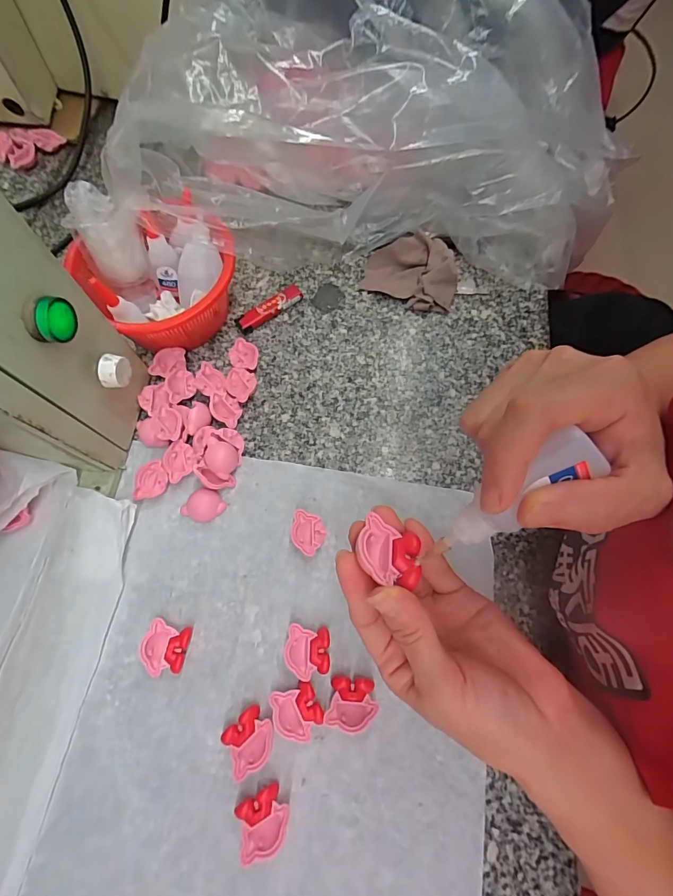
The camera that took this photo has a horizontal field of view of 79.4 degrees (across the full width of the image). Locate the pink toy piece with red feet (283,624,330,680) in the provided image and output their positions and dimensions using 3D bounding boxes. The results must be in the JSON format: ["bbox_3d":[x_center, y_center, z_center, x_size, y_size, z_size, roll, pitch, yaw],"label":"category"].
[{"bbox_3d":[-0.022,0.154,0.308,0.033,0.015,0.035,1,69,0],"label":"pink toy piece with red feet"}]

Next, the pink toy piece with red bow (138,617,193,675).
[{"bbox_3d":[-0.131,0.153,0.310,0.034,0.015,0.036,9,70,4],"label":"pink toy piece with red bow"}]

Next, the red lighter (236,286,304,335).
[{"bbox_3d":[-0.070,-0.146,0.423,0.076,0.012,0.019,-36,73,-12],"label":"red lighter"}]

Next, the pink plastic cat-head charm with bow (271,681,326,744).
[{"bbox_3d":[-0.028,0.191,0.294,0.033,0.017,0.035,-18,70,-7],"label":"pink plastic cat-head charm with bow"}]

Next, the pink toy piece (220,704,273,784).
[{"bbox_3d":[-0.061,0.208,0.288,0.033,0.017,0.036,43,75,14],"label":"pink toy piece"}]

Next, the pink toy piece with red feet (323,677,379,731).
[{"bbox_3d":[0.011,0.185,0.296,0.036,0.018,0.032,3,69,1],"label":"pink toy piece with red feet"}]

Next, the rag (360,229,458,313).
[{"bbox_3d":[0.080,-0.187,0.428,0.095,0.016,0.074,20,93,13],"label":"rag"}]

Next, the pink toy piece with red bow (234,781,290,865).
[{"bbox_3d":[-0.049,0.250,0.272,0.034,0.016,0.031,-26,71,-9],"label":"pink toy piece with red bow"}]

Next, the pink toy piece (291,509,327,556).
[{"bbox_3d":[-0.023,0.072,0.341,0.028,0.014,0.034,8,69,3],"label":"pink toy piece"}]

